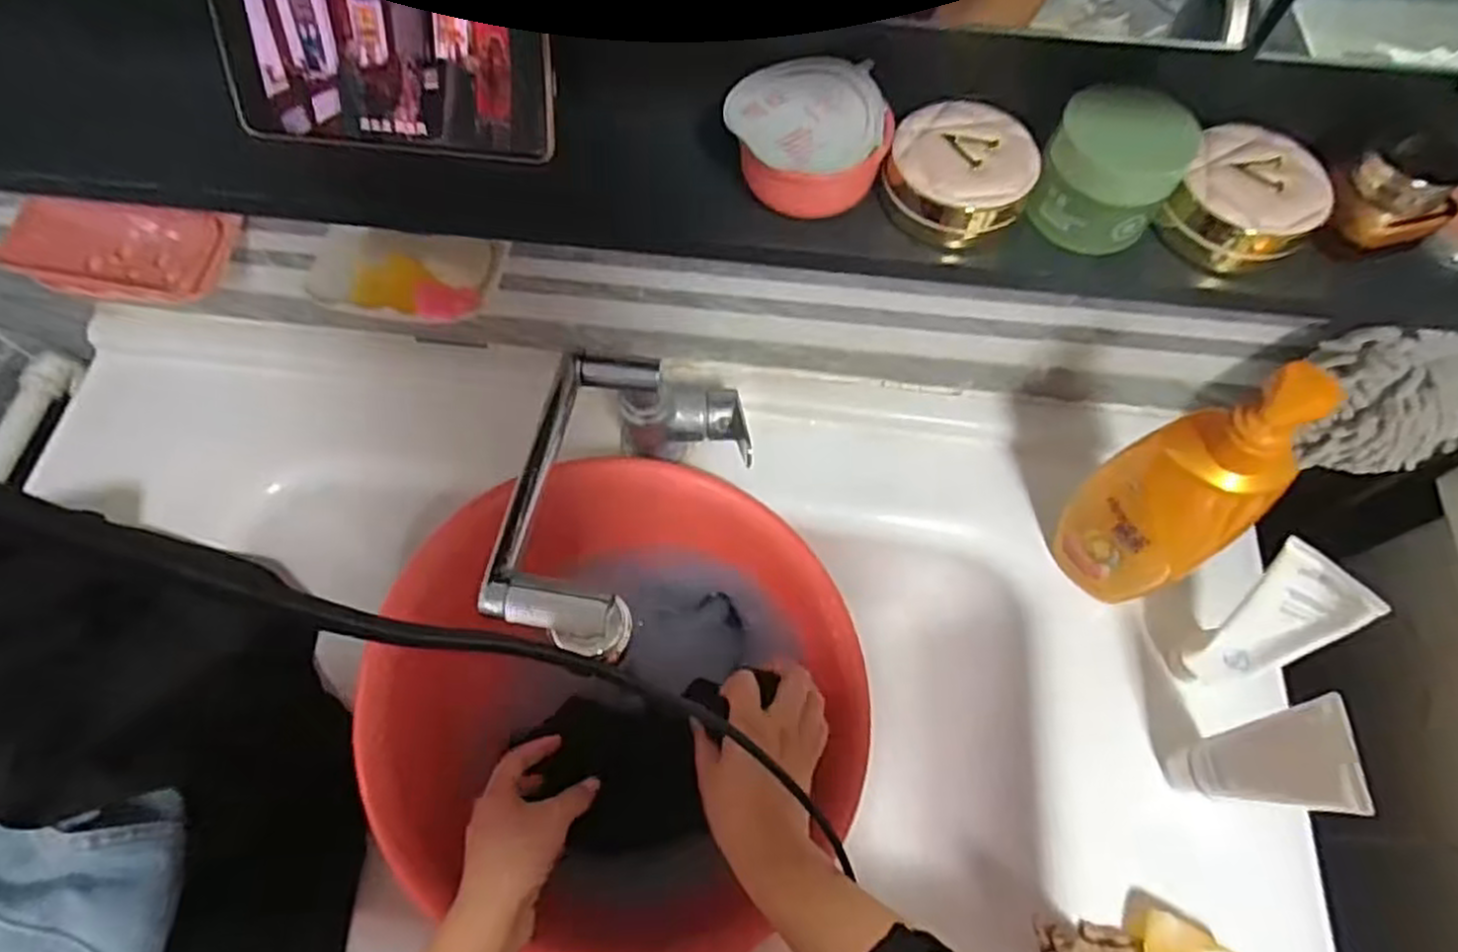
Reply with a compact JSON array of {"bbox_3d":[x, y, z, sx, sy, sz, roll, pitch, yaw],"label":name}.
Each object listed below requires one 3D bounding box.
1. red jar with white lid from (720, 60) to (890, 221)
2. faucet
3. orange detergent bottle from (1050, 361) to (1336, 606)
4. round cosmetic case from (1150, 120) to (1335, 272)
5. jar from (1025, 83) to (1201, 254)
[{"bbox_3d":[0.038,-0.164,0.377,0.077,0.041,0.075,1,64,-1],"label":"red jar with white lid"},{"bbox_3d":[-0.058,0.011,0.499,0.124,0.126,0.220,8,64,3],"label":"faucet"},{"bbox_3d":[0.284,0.012,0.486,0.041,0.239,0.082,-36,70,-17],"label":"orange detergent bottle"},{"bbox_3d":[0.254,-0.135,0.380,0.063,0.038,0.066,1,64,-1],"label":"round cosmetic case"},{"bbox_3d":[0.181,-0.147,0.368,0.059,0.055,0.051,30,67,12],"label":"jar"}]

